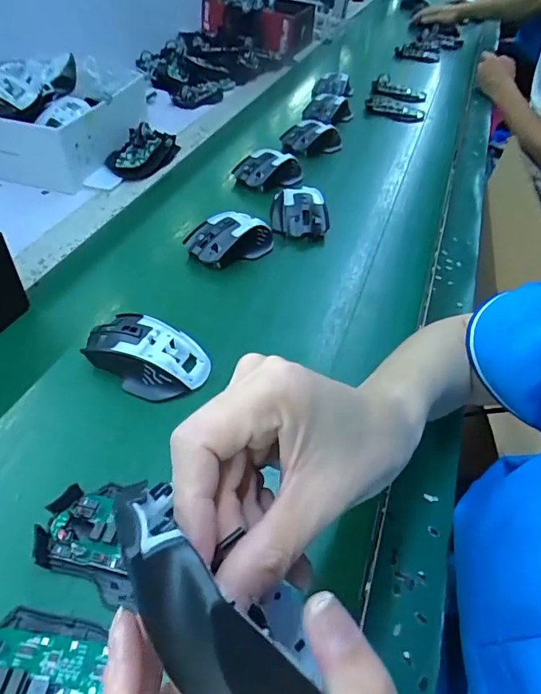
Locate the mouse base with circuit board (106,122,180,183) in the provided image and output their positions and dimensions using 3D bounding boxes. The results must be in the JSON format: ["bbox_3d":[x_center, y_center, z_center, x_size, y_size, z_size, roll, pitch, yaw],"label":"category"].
[{"bbox_3d":[-0.194,-0.304,0.735,0.076,0.043,0.152,15,46,12],"label":"mouse base with circuit board"}]

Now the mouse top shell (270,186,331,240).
[{"bbox_3d":[0.039,-0.181,0.629,0.075,0.034,0.086,4,45,2],"label":"mouse top shell"}]

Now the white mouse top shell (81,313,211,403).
[{"bbox_3d":[-0.113,0.004,0.436,0.115,0.038,0.077,18,46,12],"label":"white mouse top shell"}]

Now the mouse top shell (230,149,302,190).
[{"bbox_3d":[-0.001,-0.261,0.711,0.110,0.044,0.070,-25,51,-24],"label":"mouse top shell"}]

